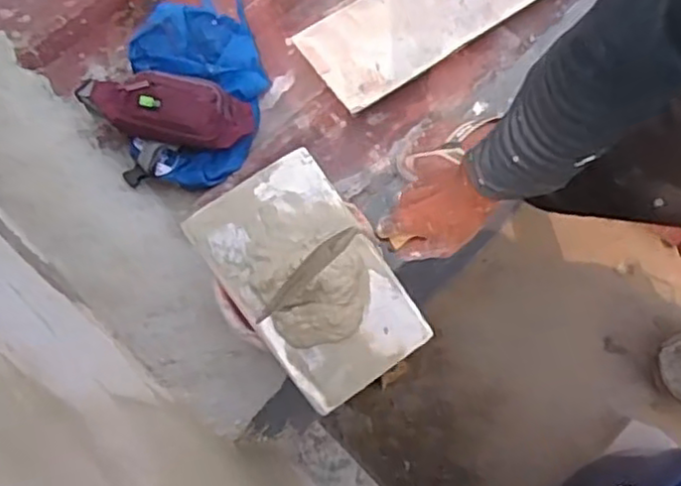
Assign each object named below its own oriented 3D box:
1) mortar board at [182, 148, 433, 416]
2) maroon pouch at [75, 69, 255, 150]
[{"bbox_3d":[-0.047,0.039,0.947,0.211,0.056,0.345,-34,75,-7],"label":"mortar board"},{"bbox_3d":[-0.323,-0.241,1.202,0.321,0.089,0.125,4,74,4],"label":"maroon pouch"}]

